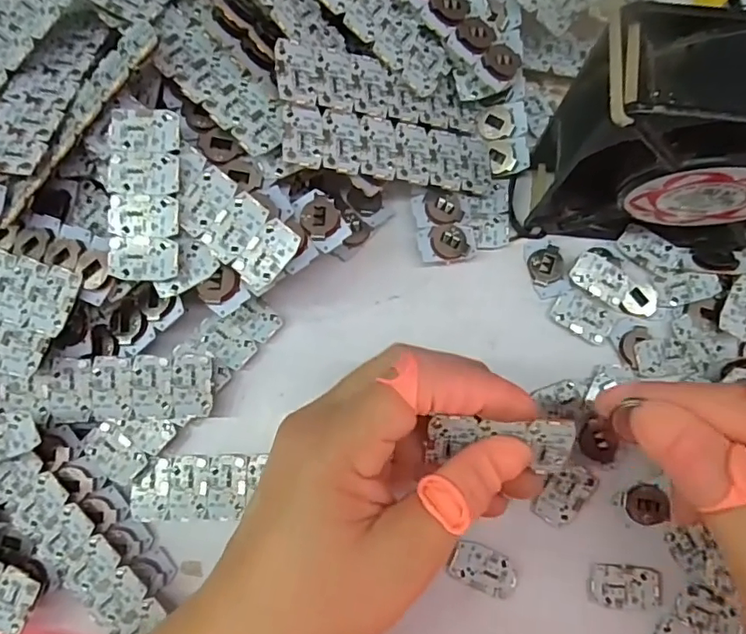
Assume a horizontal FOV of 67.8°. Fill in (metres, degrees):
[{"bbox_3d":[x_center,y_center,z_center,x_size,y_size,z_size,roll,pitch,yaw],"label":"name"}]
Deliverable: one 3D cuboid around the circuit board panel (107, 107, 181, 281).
[{"bbox_3d":[-0.098,-0.052,0.238,0.028,0.005,0.071,2,92,1],"label":"circuit board panel"}]

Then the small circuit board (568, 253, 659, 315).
[{"bbox_3d":[0.120,-0.016,0.274,0.044,0.004,0.019,29,80,6],"label":"small circuit board"}]

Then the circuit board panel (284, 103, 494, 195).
[{"bbox_3d":[0.011,-0.079,0.263,0.106,0.004,0.029,2,77,-24],"label":"circuit board panel"}]

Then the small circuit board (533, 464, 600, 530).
[{"bbox_3d":[0.090,0.083,0.259,0.019,0.004,0.031,39,81,8],"label":"small circuit board"}]

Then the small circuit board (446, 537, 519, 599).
[{"bbox_3d":[0.051,0.116,0.253,0.030,0.004,0.019,24,79,5],"label":"small circuit board"}]

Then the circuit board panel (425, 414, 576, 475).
[{"bbox_3d":[0.049,0.048,0.212,0.053,0.026,0.004,3,35,2],"label":"circuit board panel"}]

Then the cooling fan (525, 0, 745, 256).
[{"bbox_3d":[0.133,-0.066,0.226,0.132,0.112,0.044,5,81,2],"label":"cooling fan"}]

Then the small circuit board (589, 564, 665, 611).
[{"bbox_3d":[0.115,0.122,0.250,0.032,0.004,0.017,3,78,1],"label":"small circuit board"}]

